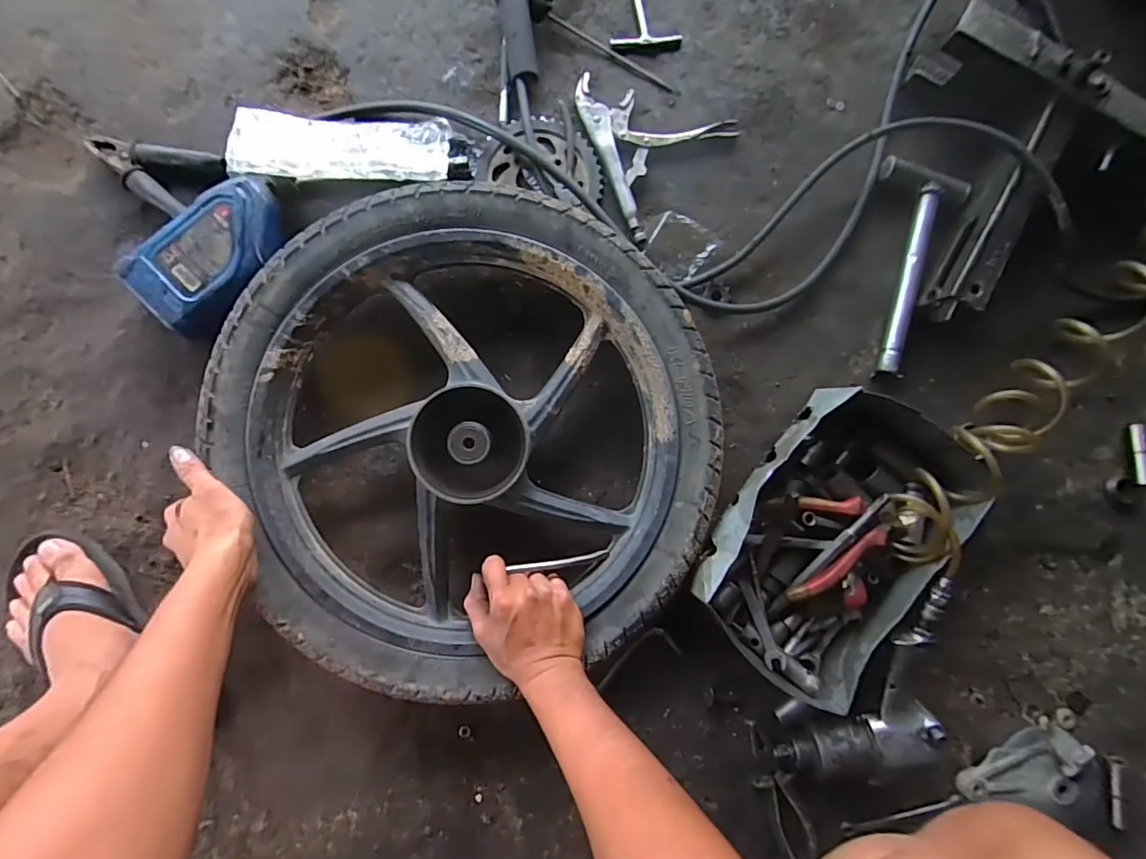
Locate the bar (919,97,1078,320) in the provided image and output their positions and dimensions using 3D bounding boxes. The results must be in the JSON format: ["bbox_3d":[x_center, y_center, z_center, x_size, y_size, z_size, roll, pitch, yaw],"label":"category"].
[{"bbox_3d":[0.511,-0.262,0.612,0.055,0.068,0.255,30,85,-3],"label":"bar"}]

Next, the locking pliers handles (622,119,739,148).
[{"bbox_3d":[0.137,-0.373,0.639,0.153,0.016,0.023,-12,88,-6],"label":"locking pliers handles"}]

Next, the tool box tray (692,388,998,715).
[{"bbox_3d":[0.290,0.121,0.573,0.229,0.107,0.330,35,85,-2],"label":"tool box tray"}]

